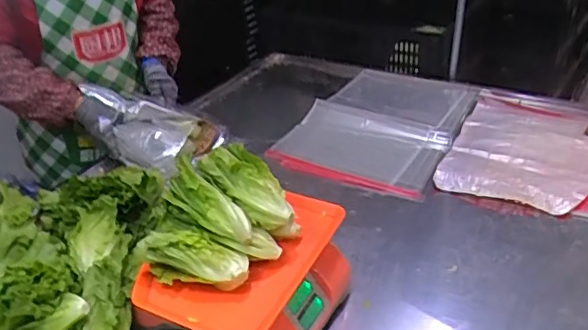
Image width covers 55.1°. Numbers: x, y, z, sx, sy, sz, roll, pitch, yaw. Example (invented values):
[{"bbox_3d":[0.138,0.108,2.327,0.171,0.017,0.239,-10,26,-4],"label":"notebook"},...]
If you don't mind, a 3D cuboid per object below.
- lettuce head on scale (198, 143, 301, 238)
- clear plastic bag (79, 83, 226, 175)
[{"bbox_3d":[-0.059,0.035,0.828,0.169,0.070,0.070,44,49,11],"label":"lettuce head on scale"},{"bbox_3d":[-0.314,-0.061,1.242,0.289,0.103,0.162,14,66,3],"label":"clear plastic bag"}]

